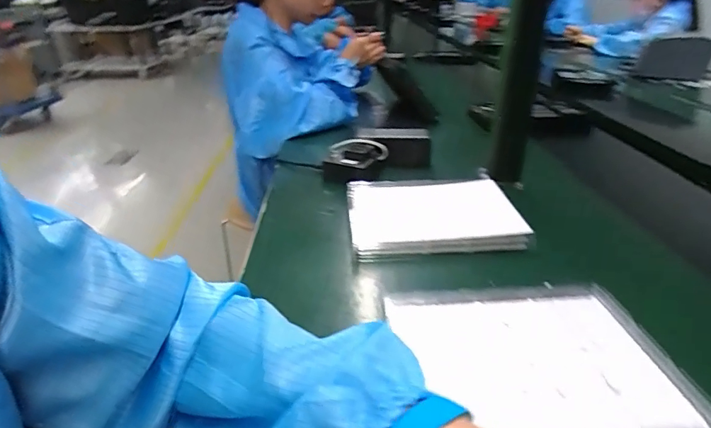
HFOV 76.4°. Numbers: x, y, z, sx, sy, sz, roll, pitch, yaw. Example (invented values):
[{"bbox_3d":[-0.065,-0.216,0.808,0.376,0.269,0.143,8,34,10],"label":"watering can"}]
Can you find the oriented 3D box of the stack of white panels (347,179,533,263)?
[{"bbox_3d":[0.100,0.001,0.604,0.214,0.031,0.177,-3,28,-4],"label":"stack of white panels"}]

